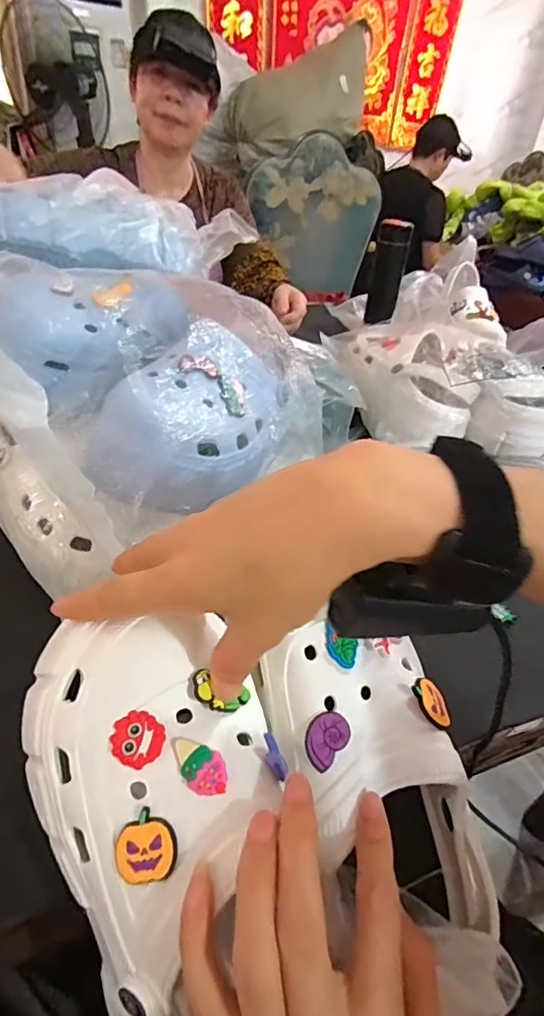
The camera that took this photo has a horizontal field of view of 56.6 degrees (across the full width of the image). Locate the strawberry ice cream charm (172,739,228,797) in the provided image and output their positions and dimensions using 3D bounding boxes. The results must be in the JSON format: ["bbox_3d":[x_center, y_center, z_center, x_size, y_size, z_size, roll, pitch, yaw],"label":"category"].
[{"bbox_3d":[-0.033,0.117,0.231,0.030,0.006,0.016,30,43,27],"label":"strawberry ice cream charm"}]

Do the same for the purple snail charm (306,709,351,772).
[{"bbox_3d":[0.027,0.118,0.259,0.026,0.010,0.019,-39,68,-25],"label":"purple snail charm"}]

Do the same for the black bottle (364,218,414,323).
[{"bbox_3d":[0.231,-0.469,1.018,0.065,0.180,0.049,11,37,6],"label":"black bottle"}]

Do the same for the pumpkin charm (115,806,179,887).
[{"bbox_3d":[-0.054,0.148,0.220,0.027,0.011,0.026,-35,64,-5],"label":"pumpkin charm"}]

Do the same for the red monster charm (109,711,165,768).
[{"bbox_3d":[-0.062,0.107,0.234,0.023,0.004,0.023,3,69,-9],"label":"red monster charm"}]

